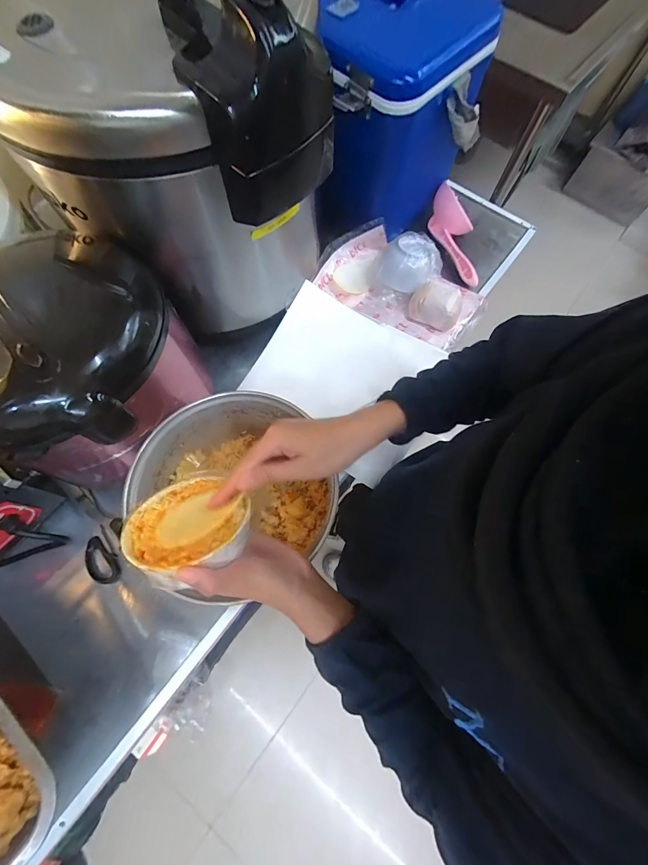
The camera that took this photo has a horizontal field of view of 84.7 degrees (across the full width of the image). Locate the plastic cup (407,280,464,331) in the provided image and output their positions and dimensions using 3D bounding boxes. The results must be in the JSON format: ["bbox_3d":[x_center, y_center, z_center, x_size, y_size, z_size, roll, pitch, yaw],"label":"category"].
[{"bbox_3d":[0.190,-0.217,0.599,0.082,0.052,0.061,24,71,6],"label":"plastic cup"}]

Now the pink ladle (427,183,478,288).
[{"bbox_3d":[0.242,-0.359,0.652,0.079,0.061,0.186,2,71,-2],"label":"pink ladle"}]

